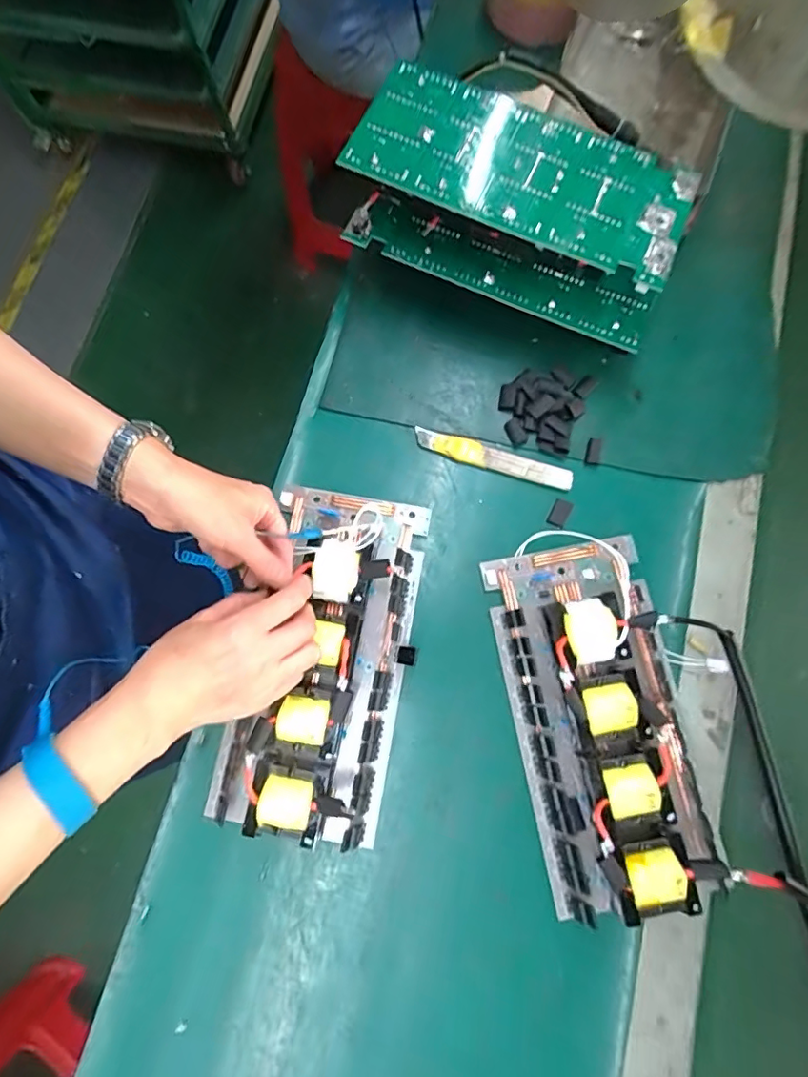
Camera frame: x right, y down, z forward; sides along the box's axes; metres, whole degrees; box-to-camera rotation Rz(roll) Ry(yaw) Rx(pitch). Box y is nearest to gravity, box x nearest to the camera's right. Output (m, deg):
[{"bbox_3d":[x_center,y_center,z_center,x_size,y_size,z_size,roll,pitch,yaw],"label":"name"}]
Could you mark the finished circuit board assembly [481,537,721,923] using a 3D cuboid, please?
[{"bbox_3d":[0.162,0.135,0.429,0.142,0.051,0.292,-11,77,-2],"label":"finished circuit board assembly"}]

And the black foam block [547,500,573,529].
[{"bbox_3d":[0.143,-0.023,0.488,0.017,0.004,0.027,25,79,6],"label":"black foam block"}]

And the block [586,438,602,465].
[{"bbox_3d":[0.177,-0.081,0.497,0.012,0.004,0.025,11,78,3],"label":"block"}]

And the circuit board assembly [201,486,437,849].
[{"bbox_3d":[-0.066,0.095,0.446,0.136,0.060,0.286,10,75,3],"label":"circuit board assembly"}]

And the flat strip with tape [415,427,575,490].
[{"bbox_3d":[0.084,-0.076,0.498,0.149,0.007,0.023,17,78,5],"label":"flat strip with tape"}]

